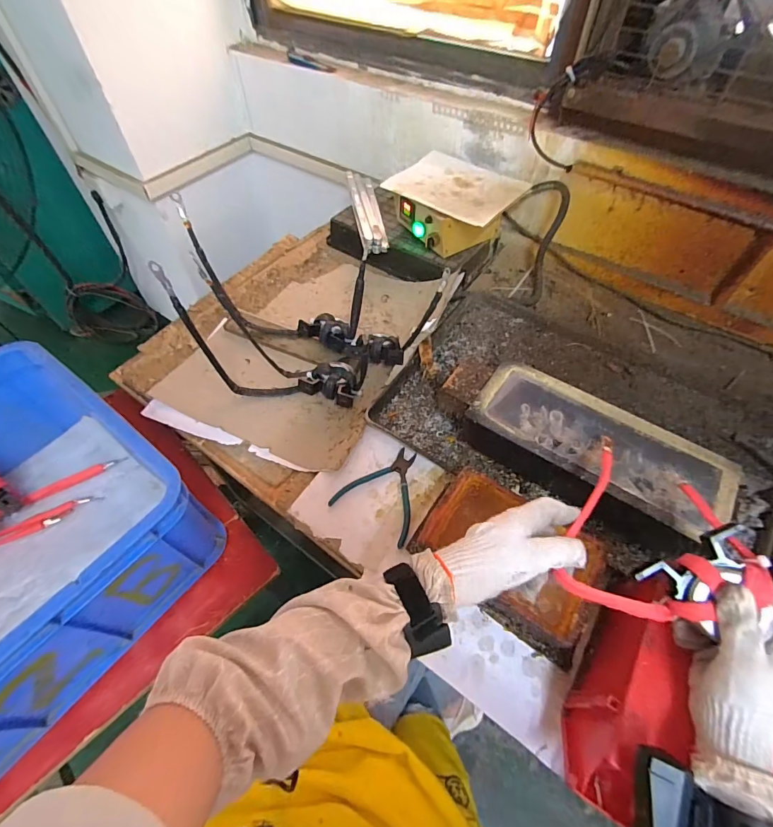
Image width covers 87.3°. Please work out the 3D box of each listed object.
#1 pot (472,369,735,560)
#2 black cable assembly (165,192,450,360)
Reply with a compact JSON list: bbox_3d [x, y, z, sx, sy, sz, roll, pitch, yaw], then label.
[{"bbox_3d":[0.290,0.064,0.590,0.342,0.092,0.157,29,60,19],"label":"pot"},{"bbox_3d":[-0.109,-0.194,0.728,0.404,0.180,0.109,17,57,12],"label":"black cable assembly"}]

